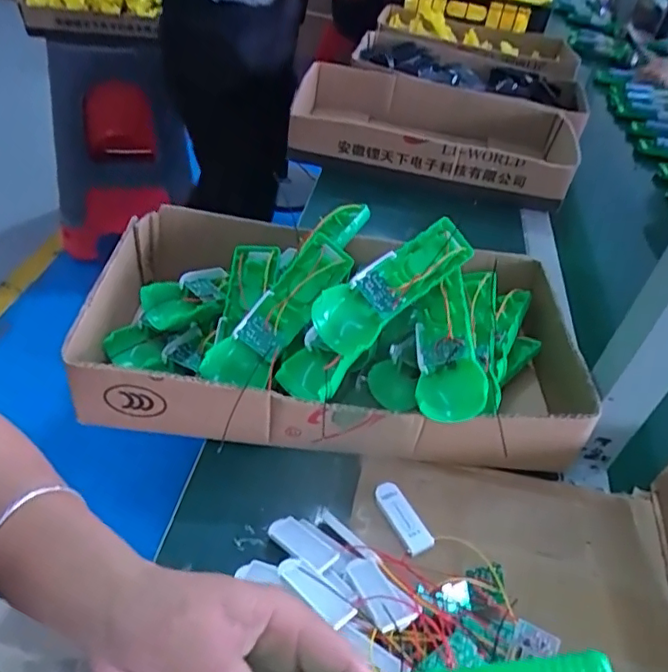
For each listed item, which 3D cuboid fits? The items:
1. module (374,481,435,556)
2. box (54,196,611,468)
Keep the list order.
[{"bbox_3d":[0.051,0.135,0.430,0.022,0.009,0.058,-15,48,-24],"label":"module"},{"bbox_3d":[0.006,-0.017,0.510,0.412,0.127,0.231,6,43,-4],"label":"box"}]

